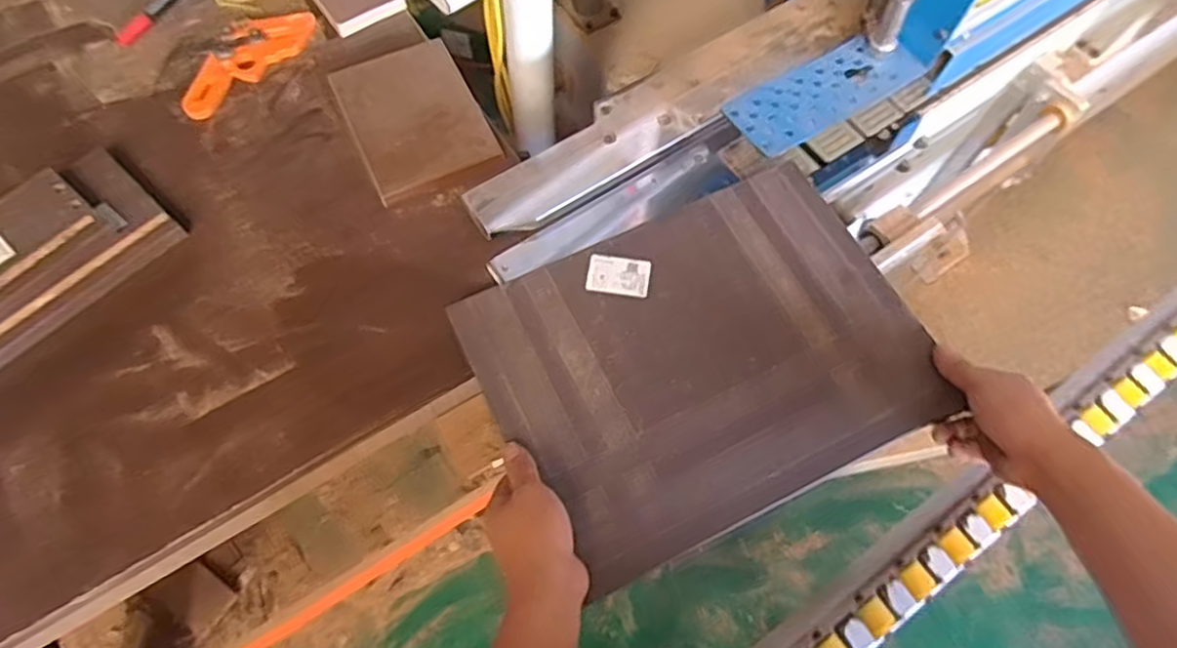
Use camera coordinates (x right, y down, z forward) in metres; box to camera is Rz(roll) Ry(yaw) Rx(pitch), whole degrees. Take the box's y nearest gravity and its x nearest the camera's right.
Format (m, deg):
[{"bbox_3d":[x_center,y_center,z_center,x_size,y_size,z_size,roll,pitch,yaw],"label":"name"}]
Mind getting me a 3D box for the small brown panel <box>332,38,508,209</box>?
[{"bbox_3d":[-0.199,-0.238,0.772,0.140,0.014,0.194,-26,72,-5],"label":"small brown panel"}]

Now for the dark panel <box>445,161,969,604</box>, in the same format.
[{"bbox_3d":[0.106,0.024,0.626,0.381,0.022,0.291,-24,69,-11],"label":"dark panel"}]

